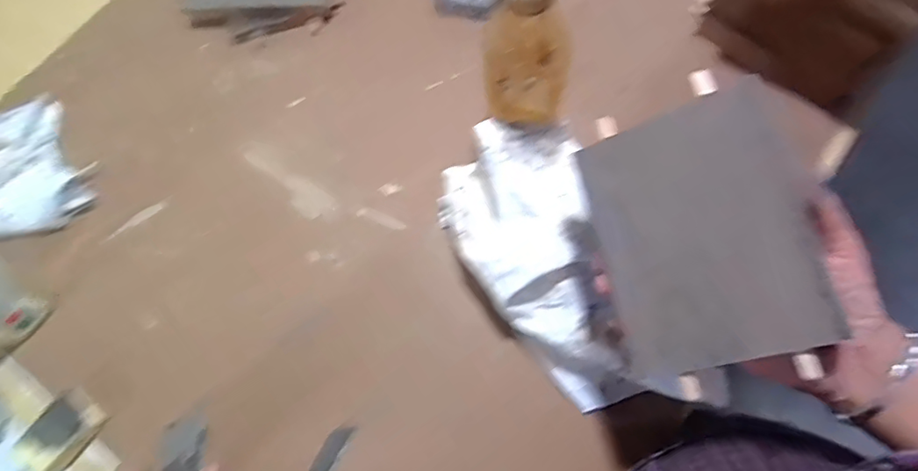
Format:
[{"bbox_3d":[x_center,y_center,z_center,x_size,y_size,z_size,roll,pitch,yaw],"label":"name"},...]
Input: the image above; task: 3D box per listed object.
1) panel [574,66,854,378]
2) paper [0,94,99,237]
[{"bbox_3d":[0.141,-0.006,0.326,0.116,0.014,0.157,-23,82,33],"label":"panel"},{"bbox_3d":[-0.469,-0.060,0.551,0.183,0.041,0.164,-24,72,-6],"label":"paper"}]

